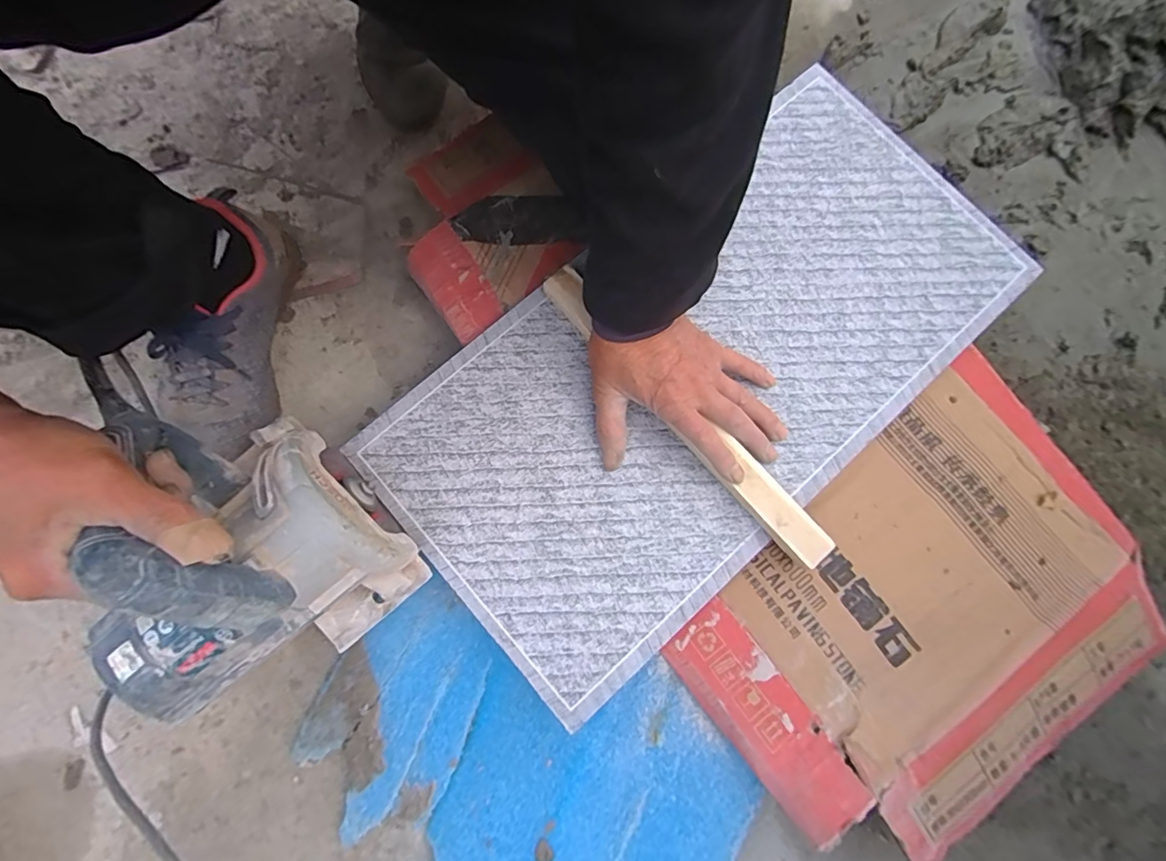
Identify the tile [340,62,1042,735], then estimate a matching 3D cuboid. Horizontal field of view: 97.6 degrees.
[{"bbox_3d":[0.116,-0.057,0.457,0.586,0.018,0.297,-37,81,-8],"label":"tile"}]

